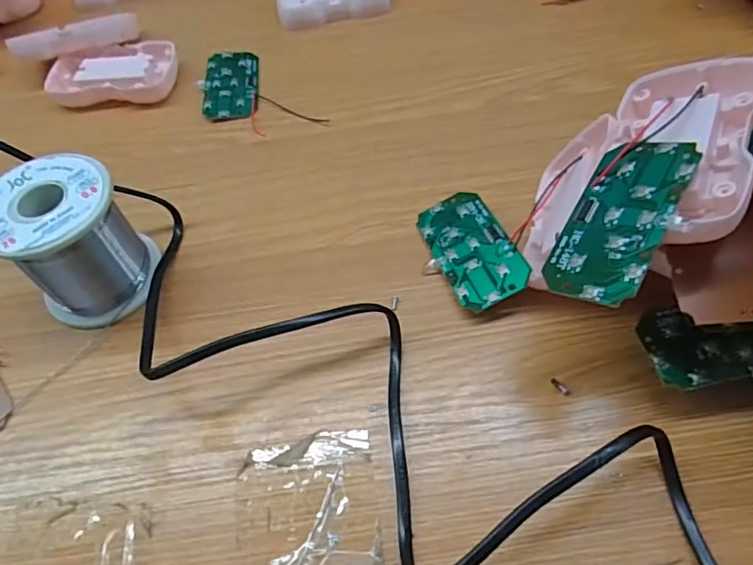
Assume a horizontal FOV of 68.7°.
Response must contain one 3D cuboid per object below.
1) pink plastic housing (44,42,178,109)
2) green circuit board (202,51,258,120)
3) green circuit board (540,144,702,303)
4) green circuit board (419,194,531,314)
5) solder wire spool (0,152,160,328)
[{"bbox_3d":[-0.189,-0.151,0.399,0.089,0.017,0.056,-10,56,-1],"label":"pink plastic housing"},{"bbox_3d":[-0.103,-0.142,0.392,0.038,0.005,0.077,-7,56,0],"label":"green circuit board"},{"bbox_3d":[0.093,-0.025,0.210,0.038,0.004,0.072,16,70,46],"label":"green circuit board"},{"bbox_3d":[0.048,-0.019,0.284,0.036,0.004,0.073,-28,51,6],"label":"green circuit board"},{"bbox_3d":[-0.152,-0.020,0.278,0.059,0.063,0.062,-38,61,-19],"label":"solder wire spool"}]

